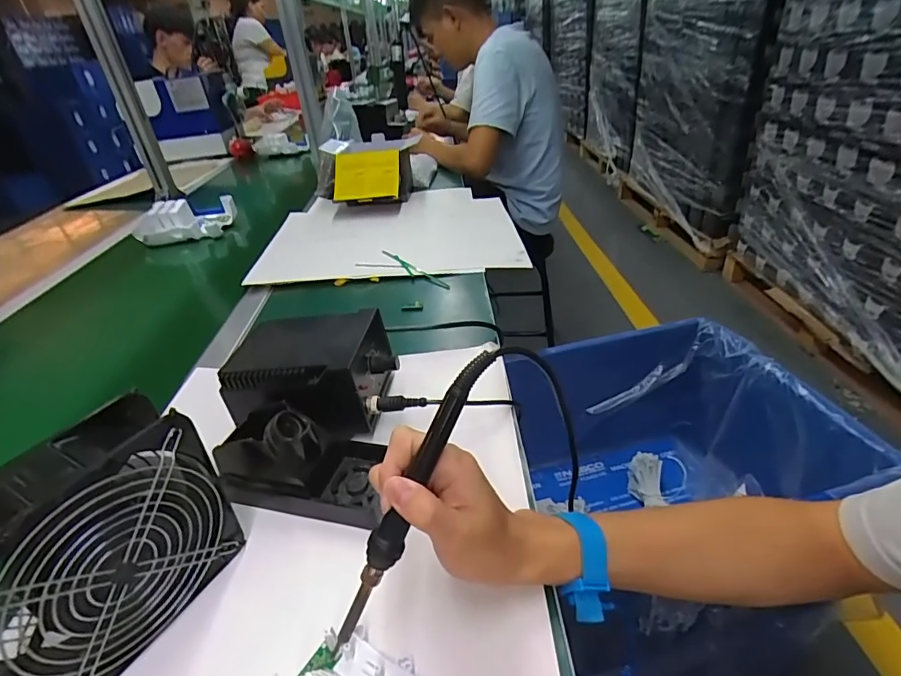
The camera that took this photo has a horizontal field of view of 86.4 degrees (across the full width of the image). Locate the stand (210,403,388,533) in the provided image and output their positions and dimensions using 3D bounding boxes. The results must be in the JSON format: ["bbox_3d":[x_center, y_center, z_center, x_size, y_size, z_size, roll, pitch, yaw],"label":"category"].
[{"bbox_3d":[-0.133,0.104,0.427,0.151,0.071,0.073,4,33,13],"label":"stand"}]

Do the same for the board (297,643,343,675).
[{"bbox_3d":[-0.084,0.204,0.298,0.016,0.006,0.034,21,40,34],"label":"board"}]

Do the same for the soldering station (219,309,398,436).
[{"bbox_3d":[-0.139,0.037,0.509,0.155,0.084,0.128,2,33,11],"label":"soldering station"}]

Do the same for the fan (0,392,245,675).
[{"bbox_3d":[-0.225,0.141,0.310,0.058,0.156,0.151,13,36,25],"label":"fan"}]

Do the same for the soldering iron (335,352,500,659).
[{"bbox_3d":[-0.027,0.102,0.289,0.017,0.211,0.015,28,6,40],"label":"soldering iron"}]

